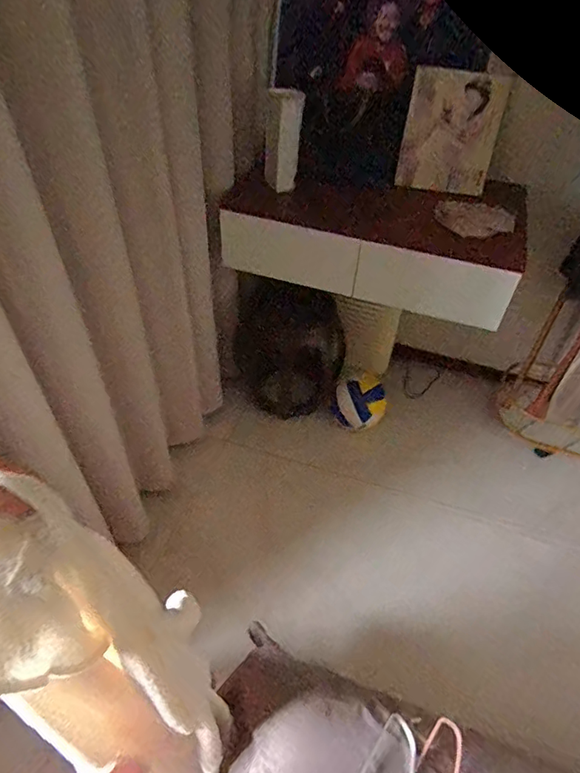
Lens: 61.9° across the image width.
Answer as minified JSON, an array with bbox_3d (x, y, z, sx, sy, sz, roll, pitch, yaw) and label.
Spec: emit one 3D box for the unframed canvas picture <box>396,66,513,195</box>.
[{"bbox_3d":[0.444,-0.694,1.333,0.252,0.283,0.021,6,32,-1],"label":"unframed canvas picture"}]

